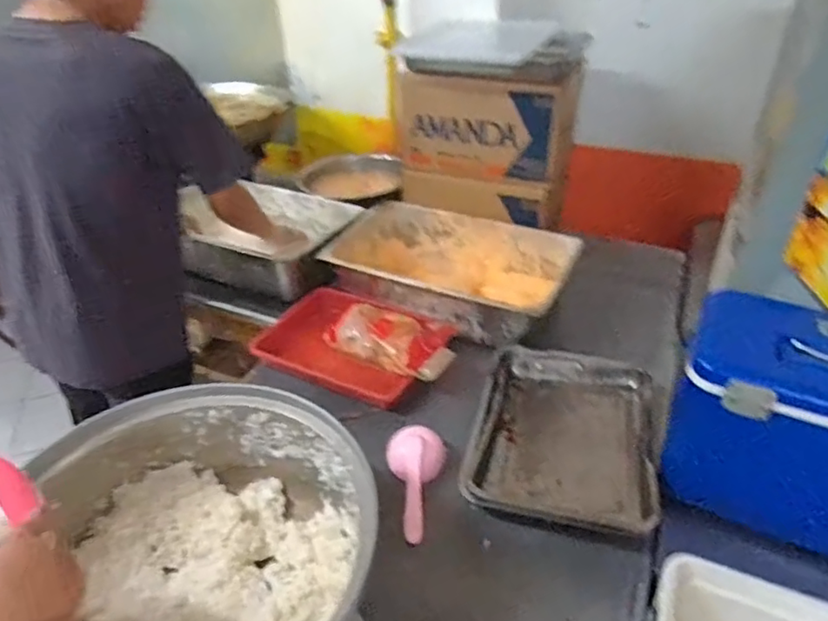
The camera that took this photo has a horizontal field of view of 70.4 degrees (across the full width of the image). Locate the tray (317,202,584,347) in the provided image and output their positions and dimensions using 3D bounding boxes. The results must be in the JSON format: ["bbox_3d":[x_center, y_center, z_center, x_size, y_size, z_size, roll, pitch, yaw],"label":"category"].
[{"bbox_3d":[0.077,-0.100,1.349,0.525,0.104,0.326,15,39,21],"label":"tray"}]

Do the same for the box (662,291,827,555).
[{"bbox_3d":[0.547,0.154,0.833,0.297,0.270,0.231,19,40,25],"label":"box"}]

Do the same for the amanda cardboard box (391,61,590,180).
[{"bbox_3d":[0.168,-0.463,1.389,0.399,0.236,0.221,15,39,21],"label":"amanda cardboard box"}]

